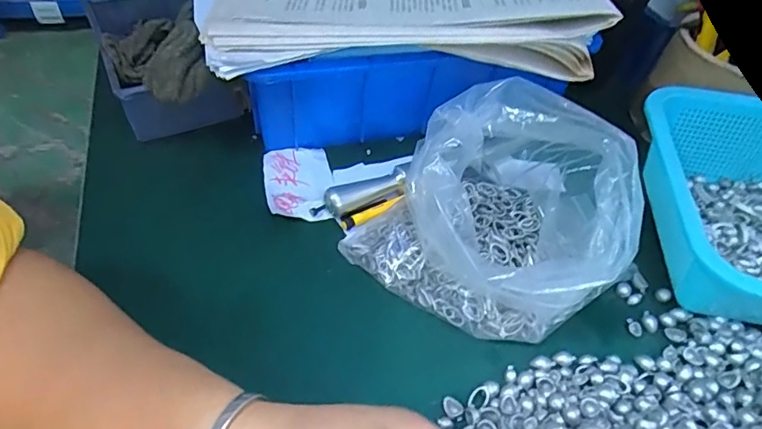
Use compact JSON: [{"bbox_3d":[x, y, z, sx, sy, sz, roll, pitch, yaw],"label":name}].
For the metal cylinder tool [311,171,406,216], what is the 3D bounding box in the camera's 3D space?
[{"bbox_3d":[-0.015,-0.015,0.376,0.072,0.017,0.020,-21,55,-22],"label":"metal cylinder tool"}]

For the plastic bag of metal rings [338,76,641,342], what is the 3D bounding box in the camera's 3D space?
[{"bbox_3d":[0.079,-0.002,0.326,0.153,0.088,0.143,-32,60,-28],"label":"plastic bag of metal rings"}]

